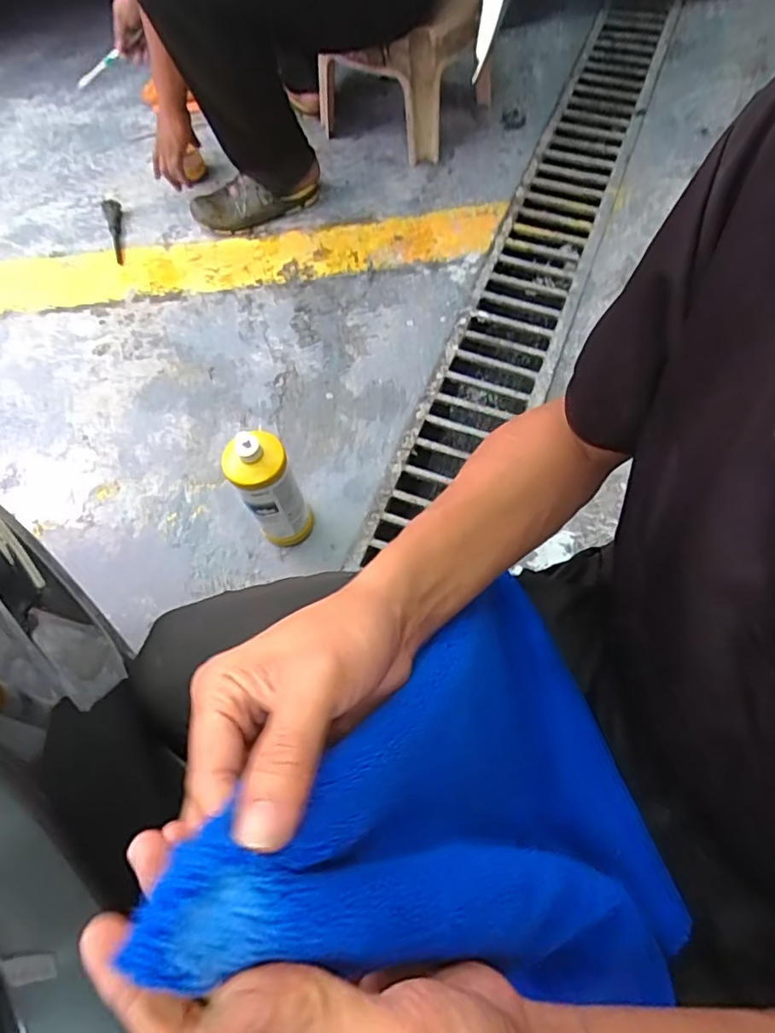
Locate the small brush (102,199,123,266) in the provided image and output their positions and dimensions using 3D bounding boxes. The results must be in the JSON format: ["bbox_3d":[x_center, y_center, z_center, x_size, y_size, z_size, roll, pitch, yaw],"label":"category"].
[{"bbox_3d":[-0.606,-0.640,1.287,0.039,0.016,0.204,-18,63,-6],"label":"small brush"}]

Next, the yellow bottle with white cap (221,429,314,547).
[{"bbox_3d":[-0.167,-0.033,0.825,0.082,0.237,0.075,-1,63,3],"label":"yellow bottle with white cap"}]

